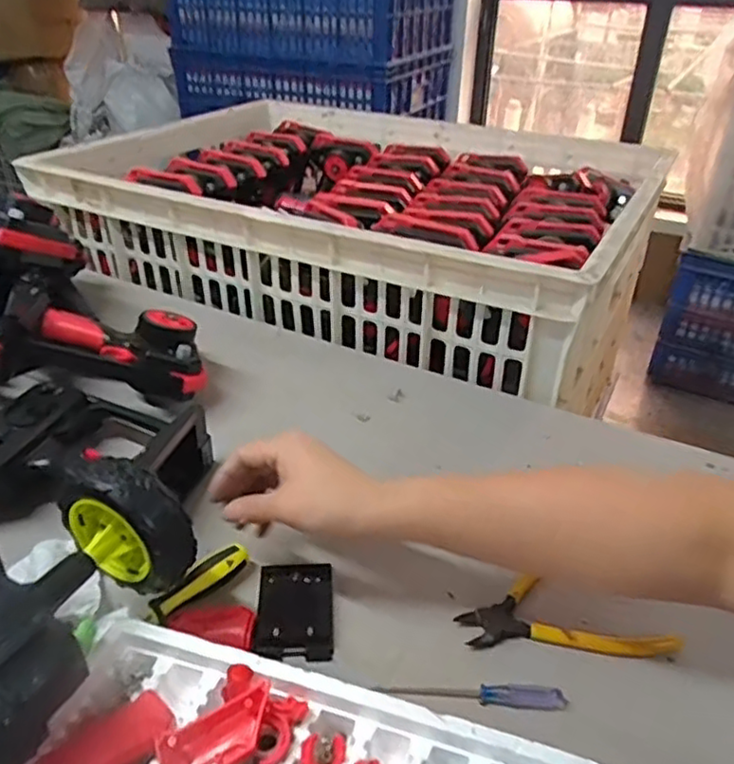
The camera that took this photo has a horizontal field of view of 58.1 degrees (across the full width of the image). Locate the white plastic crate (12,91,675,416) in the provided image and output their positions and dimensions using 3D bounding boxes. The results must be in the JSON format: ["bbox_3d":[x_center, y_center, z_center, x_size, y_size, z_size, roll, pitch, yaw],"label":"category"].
[{"bbox_3d":[-0.016,-0.289,1.070,0.854,0.161,0.635,17,35,22],"label":"white plastic crate"}]

